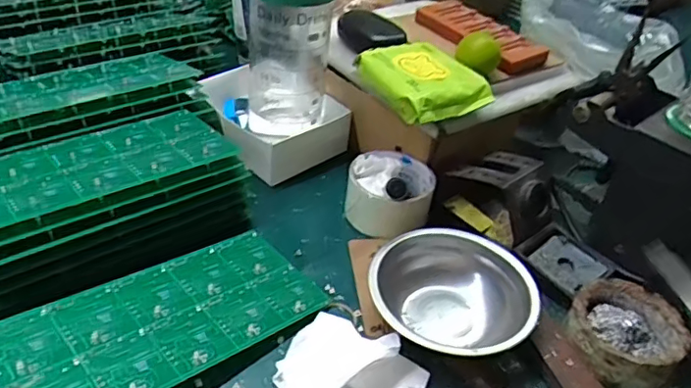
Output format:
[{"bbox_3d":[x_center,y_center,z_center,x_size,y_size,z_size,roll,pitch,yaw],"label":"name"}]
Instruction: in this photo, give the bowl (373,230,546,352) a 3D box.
[{"bbox_3d":[0.081,0.085,0.450,0.123,0.045,0.112,5,37,-4],"label":"bowl"}]

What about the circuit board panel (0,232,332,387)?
[{"bbox_3d":[-0.126,0.089,0.422,0.224,0.006,0.107,-19,45,-43],"label":"circuit board panel"}]

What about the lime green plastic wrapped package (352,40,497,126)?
[{"bbox_3d":[0.071,-0.113,0.558,0.089,0.025,0.117,-15,43,-28],"label":"lime green plastic wrapped package"}]

